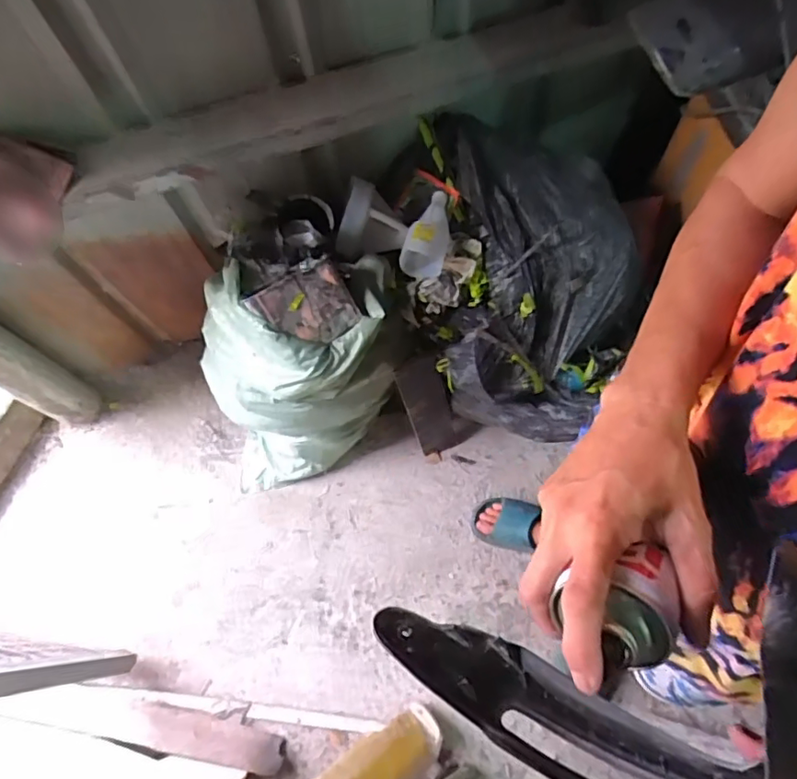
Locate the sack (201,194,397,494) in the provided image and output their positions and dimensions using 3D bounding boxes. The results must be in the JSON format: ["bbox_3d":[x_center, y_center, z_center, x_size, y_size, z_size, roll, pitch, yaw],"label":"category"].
[{"bbox_3d":[-0.196,-0.070,1.253,0.423,0.599,0.451,1,69,3],"label":"sack"}]

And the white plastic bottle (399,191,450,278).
[{"bbox_3d":[0.067,-0.311,1.113,0.072,0.095,0.191,16,70,9],"label":"white plastic bottle"}]

